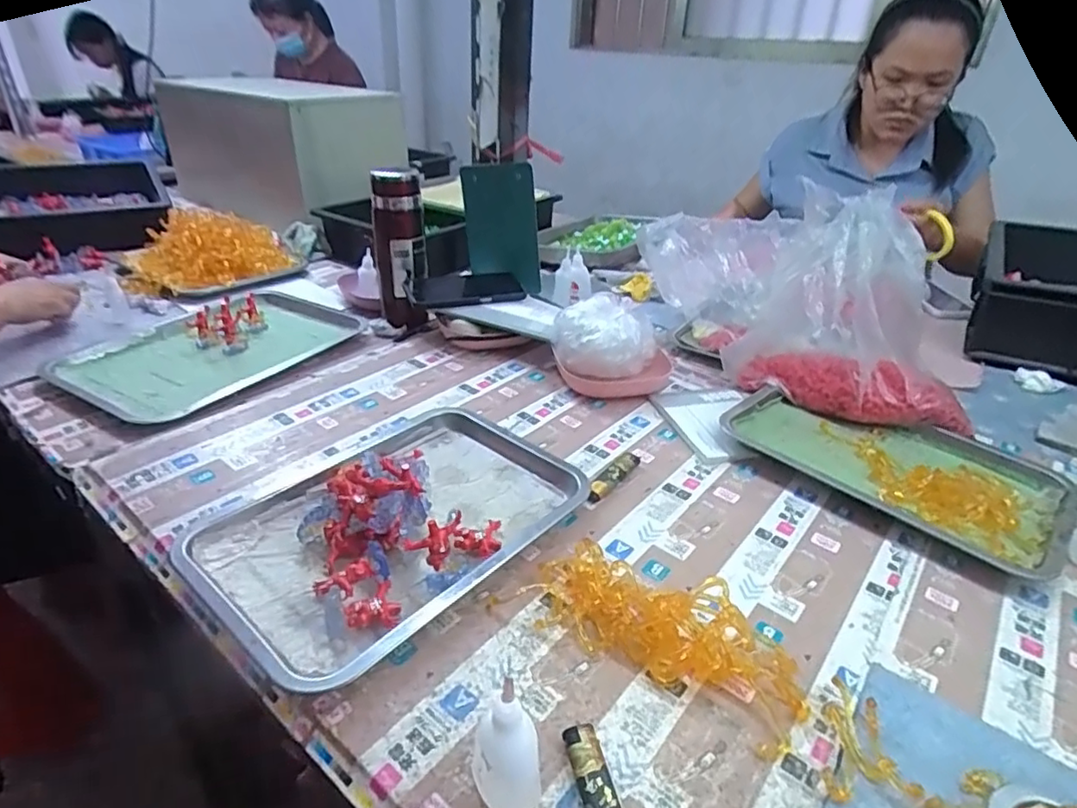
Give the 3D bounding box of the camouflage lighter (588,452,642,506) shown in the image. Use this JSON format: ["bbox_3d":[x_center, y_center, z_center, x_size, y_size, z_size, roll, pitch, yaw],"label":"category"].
[{"bbox_3d":[0.072,0.071,0.597,0.018,0.011,0.090,23,37,31],"label":"camouflage lighter"}]

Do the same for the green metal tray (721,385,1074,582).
[{"bbox_3d":[0.375,0.052,0.650,0.304,0.024,0.204,27,39,35],"label":"green metal tray"}]

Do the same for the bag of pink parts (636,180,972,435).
[{"bbox_3d":[0.329,-0.160,0.805,0.203,0.212,0.456,-5,32,-11],"label":"bag of pink parts"}]

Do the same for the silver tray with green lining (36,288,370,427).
[{"bbox_3d":[-0.441,-0.084,0.845,0.286,0.037,0.348,18,35,25],"label":"silver tray with green lining"}]

